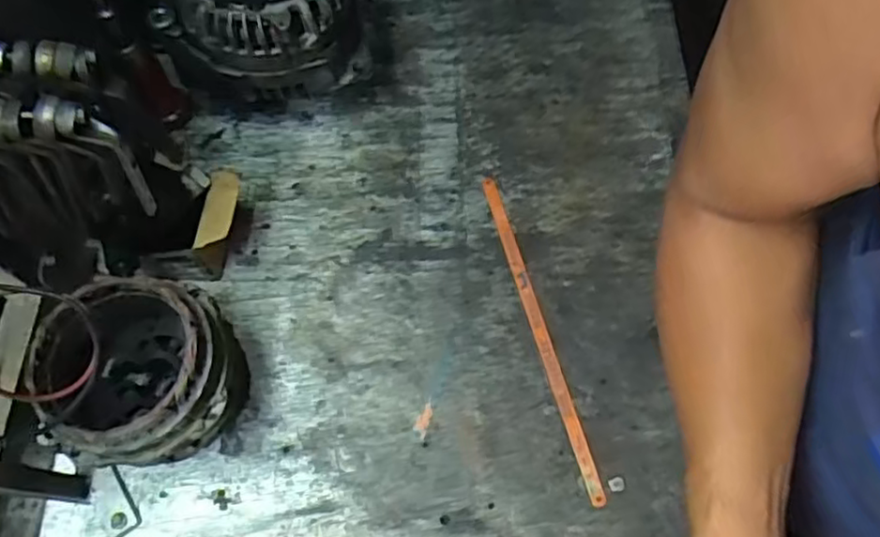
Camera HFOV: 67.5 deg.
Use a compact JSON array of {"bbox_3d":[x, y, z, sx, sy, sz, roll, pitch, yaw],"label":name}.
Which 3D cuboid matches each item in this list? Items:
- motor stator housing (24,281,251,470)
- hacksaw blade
[{"bbox_3d":[-0.217,0.084,0.507,0.122,0.127,0.123,0,68,1],"label":"motor stator housing"},{"bbox_3d":[0.087,0.050,0.581,0.014,0.005,0.301,-15,67,-4],"label":"hacksaw blade"}]

